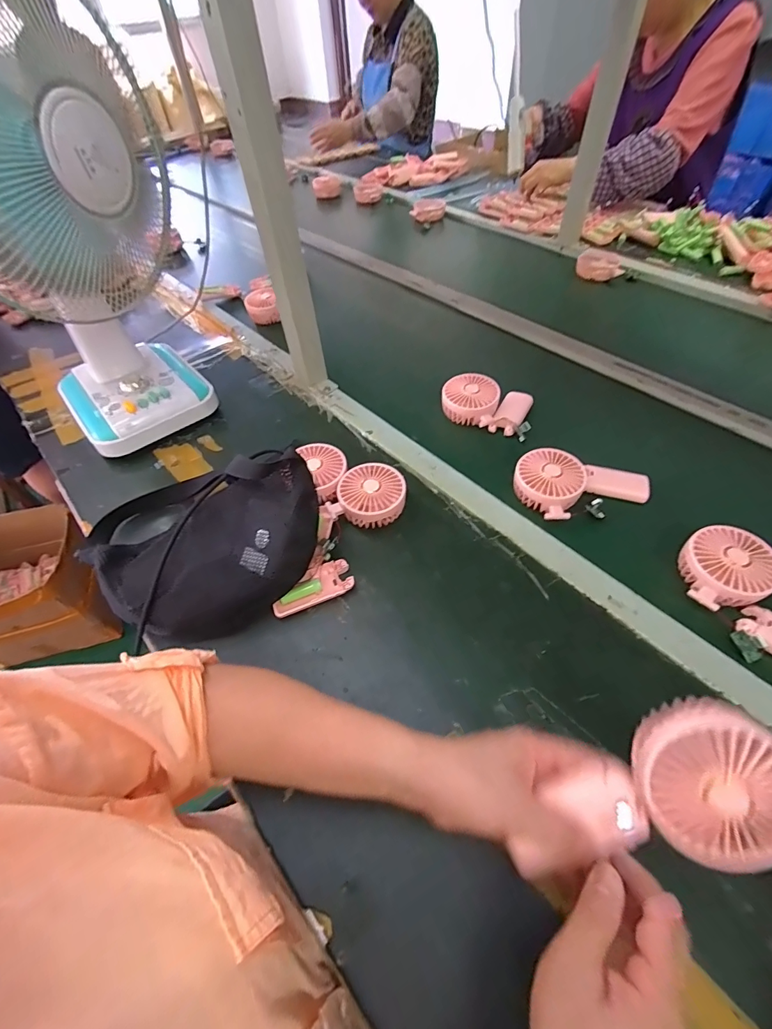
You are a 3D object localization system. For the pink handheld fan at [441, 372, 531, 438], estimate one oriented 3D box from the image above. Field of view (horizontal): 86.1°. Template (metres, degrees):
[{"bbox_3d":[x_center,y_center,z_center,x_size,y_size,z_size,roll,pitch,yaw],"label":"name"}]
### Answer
[{"bbox_3d":[0.159,-0.177,0.655,0.137,0.050,0.088,10,54,10],"label":"pink handheld fan"}]

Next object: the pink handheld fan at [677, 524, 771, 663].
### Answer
[{"bbox_3d":[0.394,0.094,0.436,0.090,0.043,0.176,-19,55,-11],"label":"pink handheld fan"}]

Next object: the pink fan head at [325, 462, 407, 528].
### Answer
[{"bbox_3d":[-0.020,-0.025,0.556,0.092,0.043,0.089,-1,53,2],"label":"pink fan head"}]

